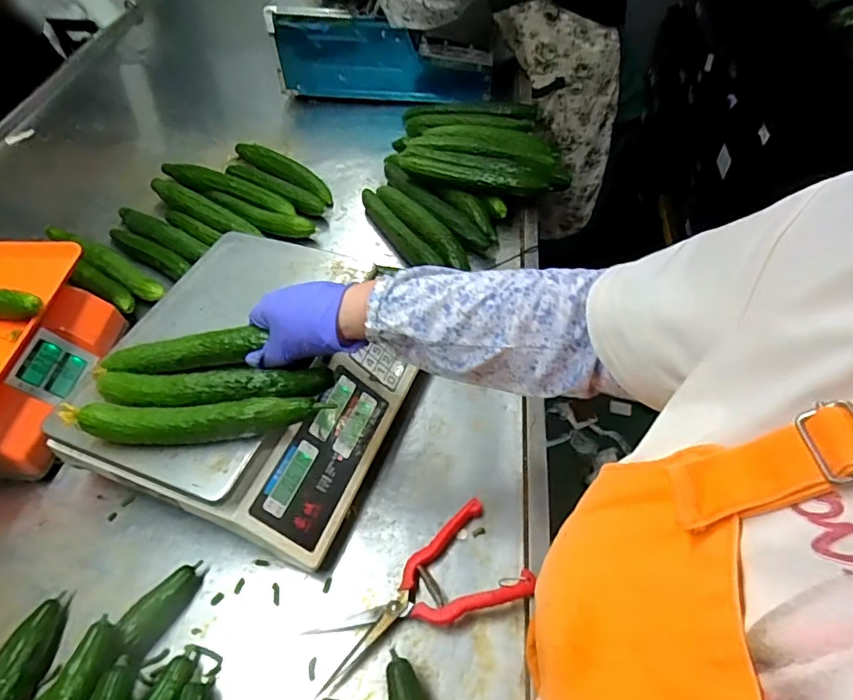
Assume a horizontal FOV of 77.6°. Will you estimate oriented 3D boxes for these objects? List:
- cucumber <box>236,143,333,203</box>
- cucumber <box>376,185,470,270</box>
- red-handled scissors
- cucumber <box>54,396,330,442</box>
[{"bbox_3d":[-0.261,-0.326,0.953,0.251,0.043,0.050,30,59,24],"label":"cucumber"},{"bbox_3d":[-0.010,-0.194,0.828,0.042,0.038,0.243,-28,56,-17],"label":"cucumber"},{"bbox_3d":[-0.012,0.232,0.500,0.211,0.037,0.106,-25,55,-15],"label":"red-handled scissors"},{"bbox_3d":[-0.210,0.062,0.484,0.235,0.029,0.032,-3,52,3],"label":"cucumber"}]

